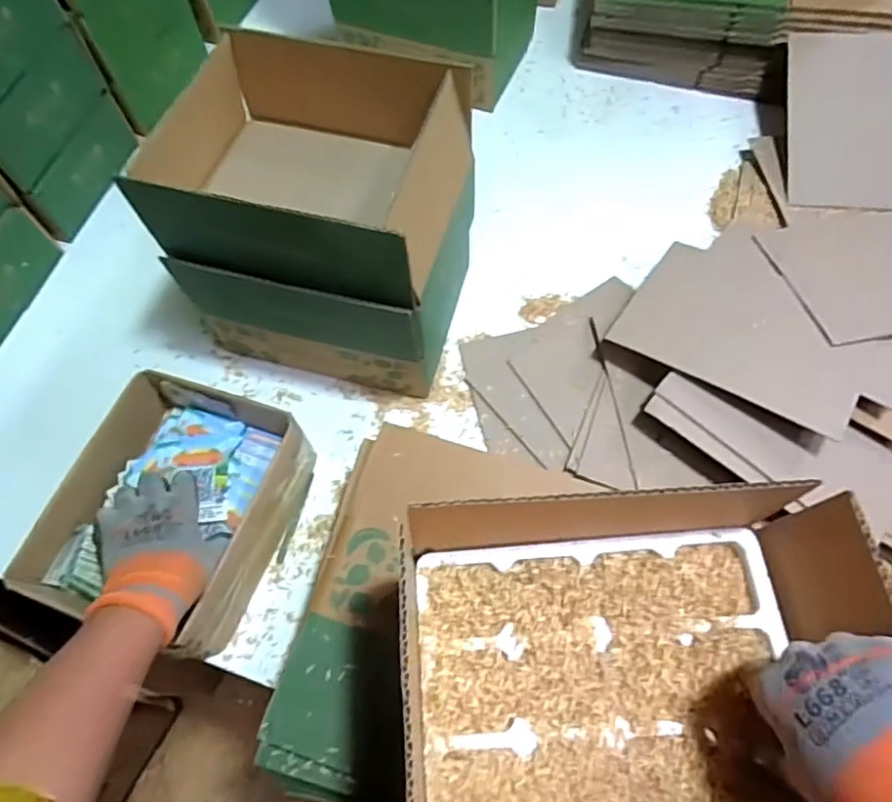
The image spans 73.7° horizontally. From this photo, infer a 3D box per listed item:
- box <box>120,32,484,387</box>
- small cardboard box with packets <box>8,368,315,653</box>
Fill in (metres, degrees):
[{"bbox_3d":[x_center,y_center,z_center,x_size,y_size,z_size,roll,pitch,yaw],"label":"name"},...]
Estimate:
[{"bbox_3d":[-0.114,-0.169,0.615,0.242,0.276,0.214,15,65,9],"label":"box"},{"bbox_3d":[-0.255,0.103,0.572,0.182,0.091,0.225,18,65,10],"label":"small cardboard box with packets"}]

